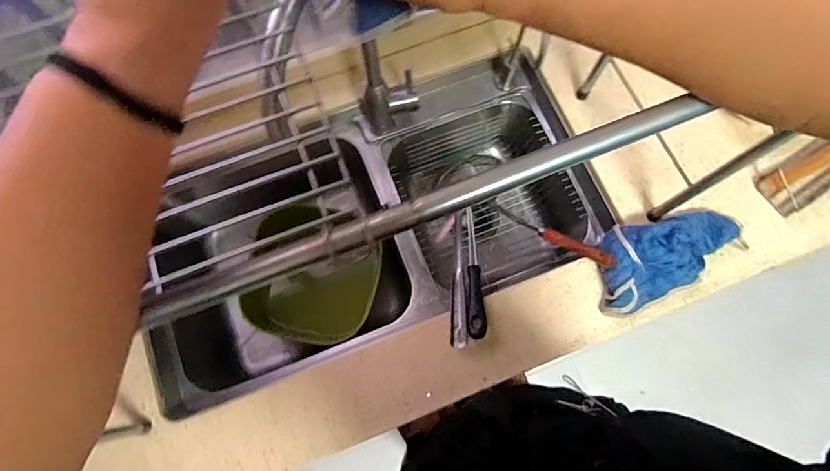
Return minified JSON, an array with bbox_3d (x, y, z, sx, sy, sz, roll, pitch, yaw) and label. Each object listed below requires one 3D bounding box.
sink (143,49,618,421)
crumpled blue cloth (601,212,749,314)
[{"bbox_3d":[-0.088,-0.030,0.830,0.790,0.275,0.442,-22,76,-5],"label":"sink"},{"bbox_3d":[0.401,0.035,0.670,0.233,0.049,0.127,-12,75,-2],"label":"crumpled blue cloth"}]

